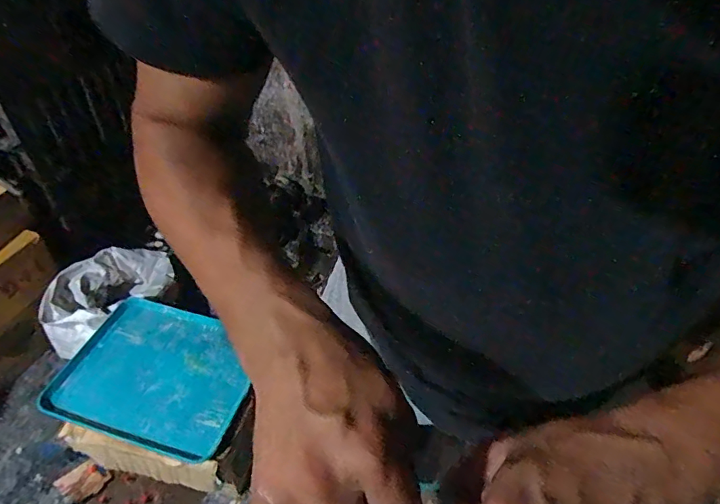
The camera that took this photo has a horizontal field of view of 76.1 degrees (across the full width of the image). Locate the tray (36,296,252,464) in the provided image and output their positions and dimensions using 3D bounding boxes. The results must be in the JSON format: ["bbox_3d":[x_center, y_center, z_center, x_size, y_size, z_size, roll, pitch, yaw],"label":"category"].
[{"bbox_3d":[-0.490,0.291,1.142,0.454,0.030,0.354,15,46,12],"label":"tray"}]

